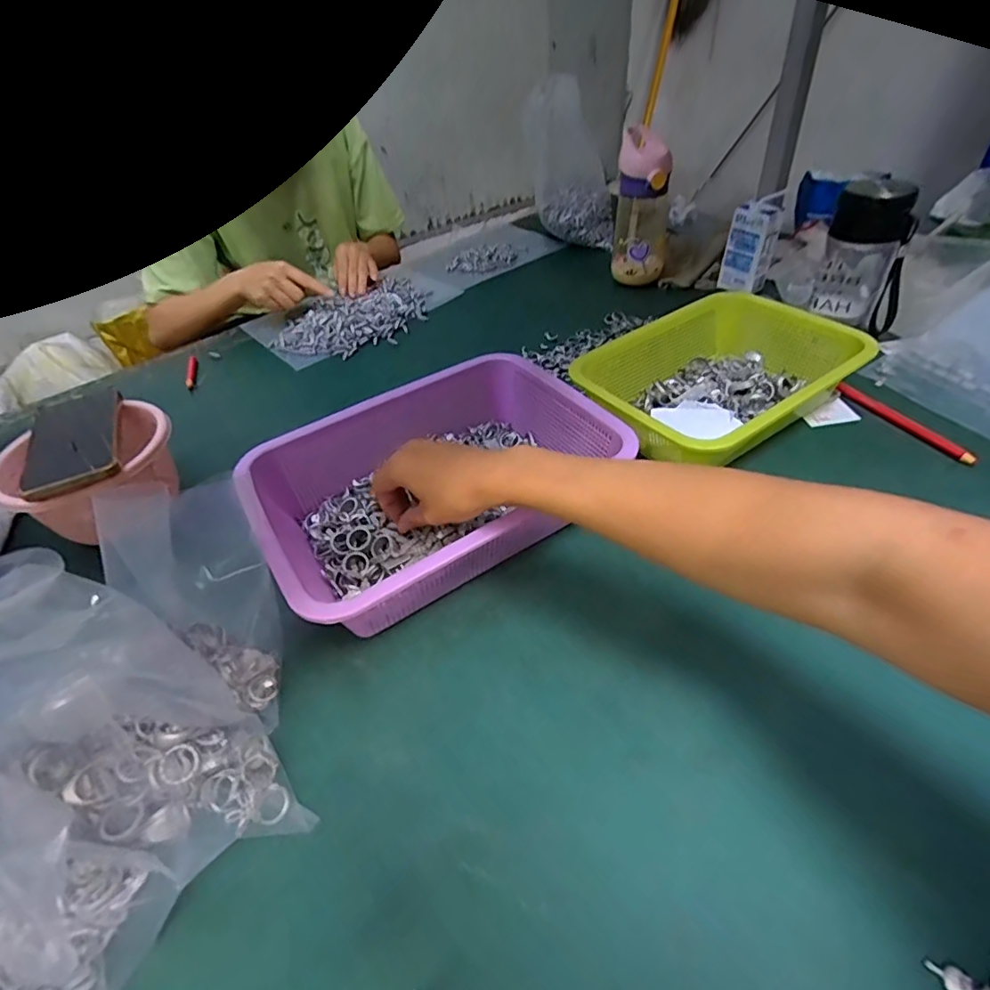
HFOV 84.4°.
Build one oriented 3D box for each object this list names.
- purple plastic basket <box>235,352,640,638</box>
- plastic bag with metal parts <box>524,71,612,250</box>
[{"bbox_3d":[-0.056,-0.019,0.500,0.304,0.085,0.236,-27,46,-20],"label":"purple plastic basket"},{"bbox_3d":[0.130,-0.567,0.940,0.111,0.279,0.086,-22,11,-15],"label":"plastic bag with metal parts"}]

